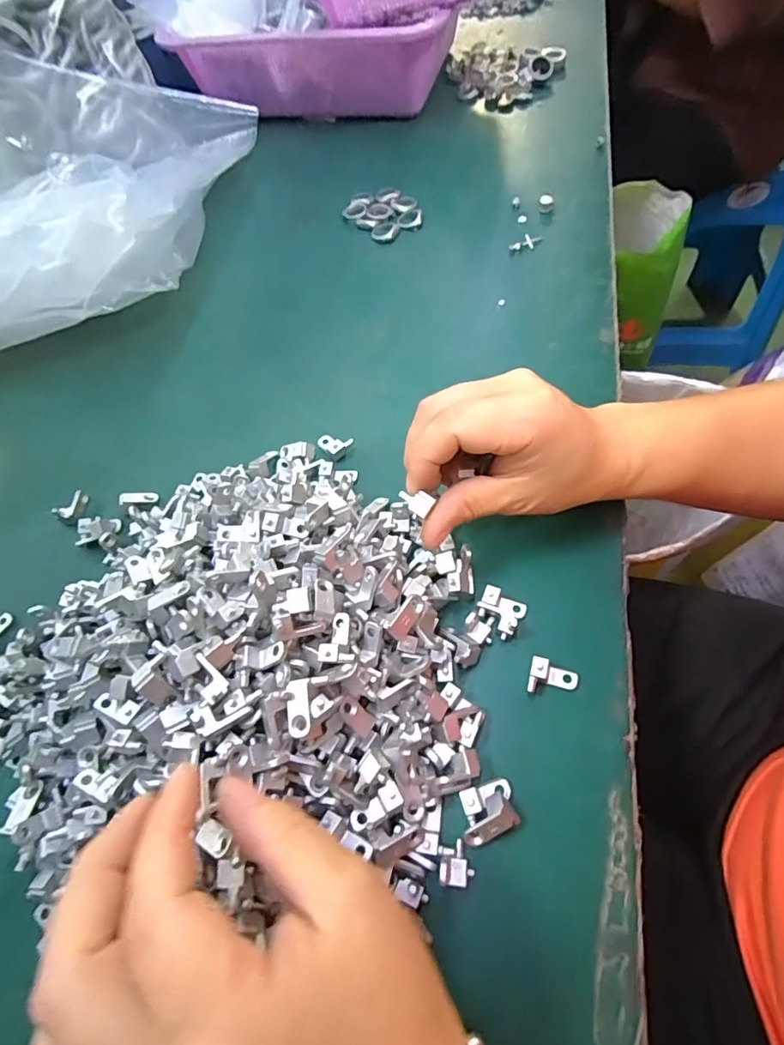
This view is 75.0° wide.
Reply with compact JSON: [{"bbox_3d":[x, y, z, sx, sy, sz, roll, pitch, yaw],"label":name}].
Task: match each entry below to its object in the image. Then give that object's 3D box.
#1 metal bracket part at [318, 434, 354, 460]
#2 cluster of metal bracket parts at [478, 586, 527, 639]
[{"bbox_3d":[-0.039,-0.052,0.337,0.016,0.010,0.027,-47,45,-17],"label":"metal bracket part"},{"bbox_3d":[0.057,0.048,0.270,0.023,0.009,0.022,24,68,18],"label":"cluster of metal bracket parts"}]

